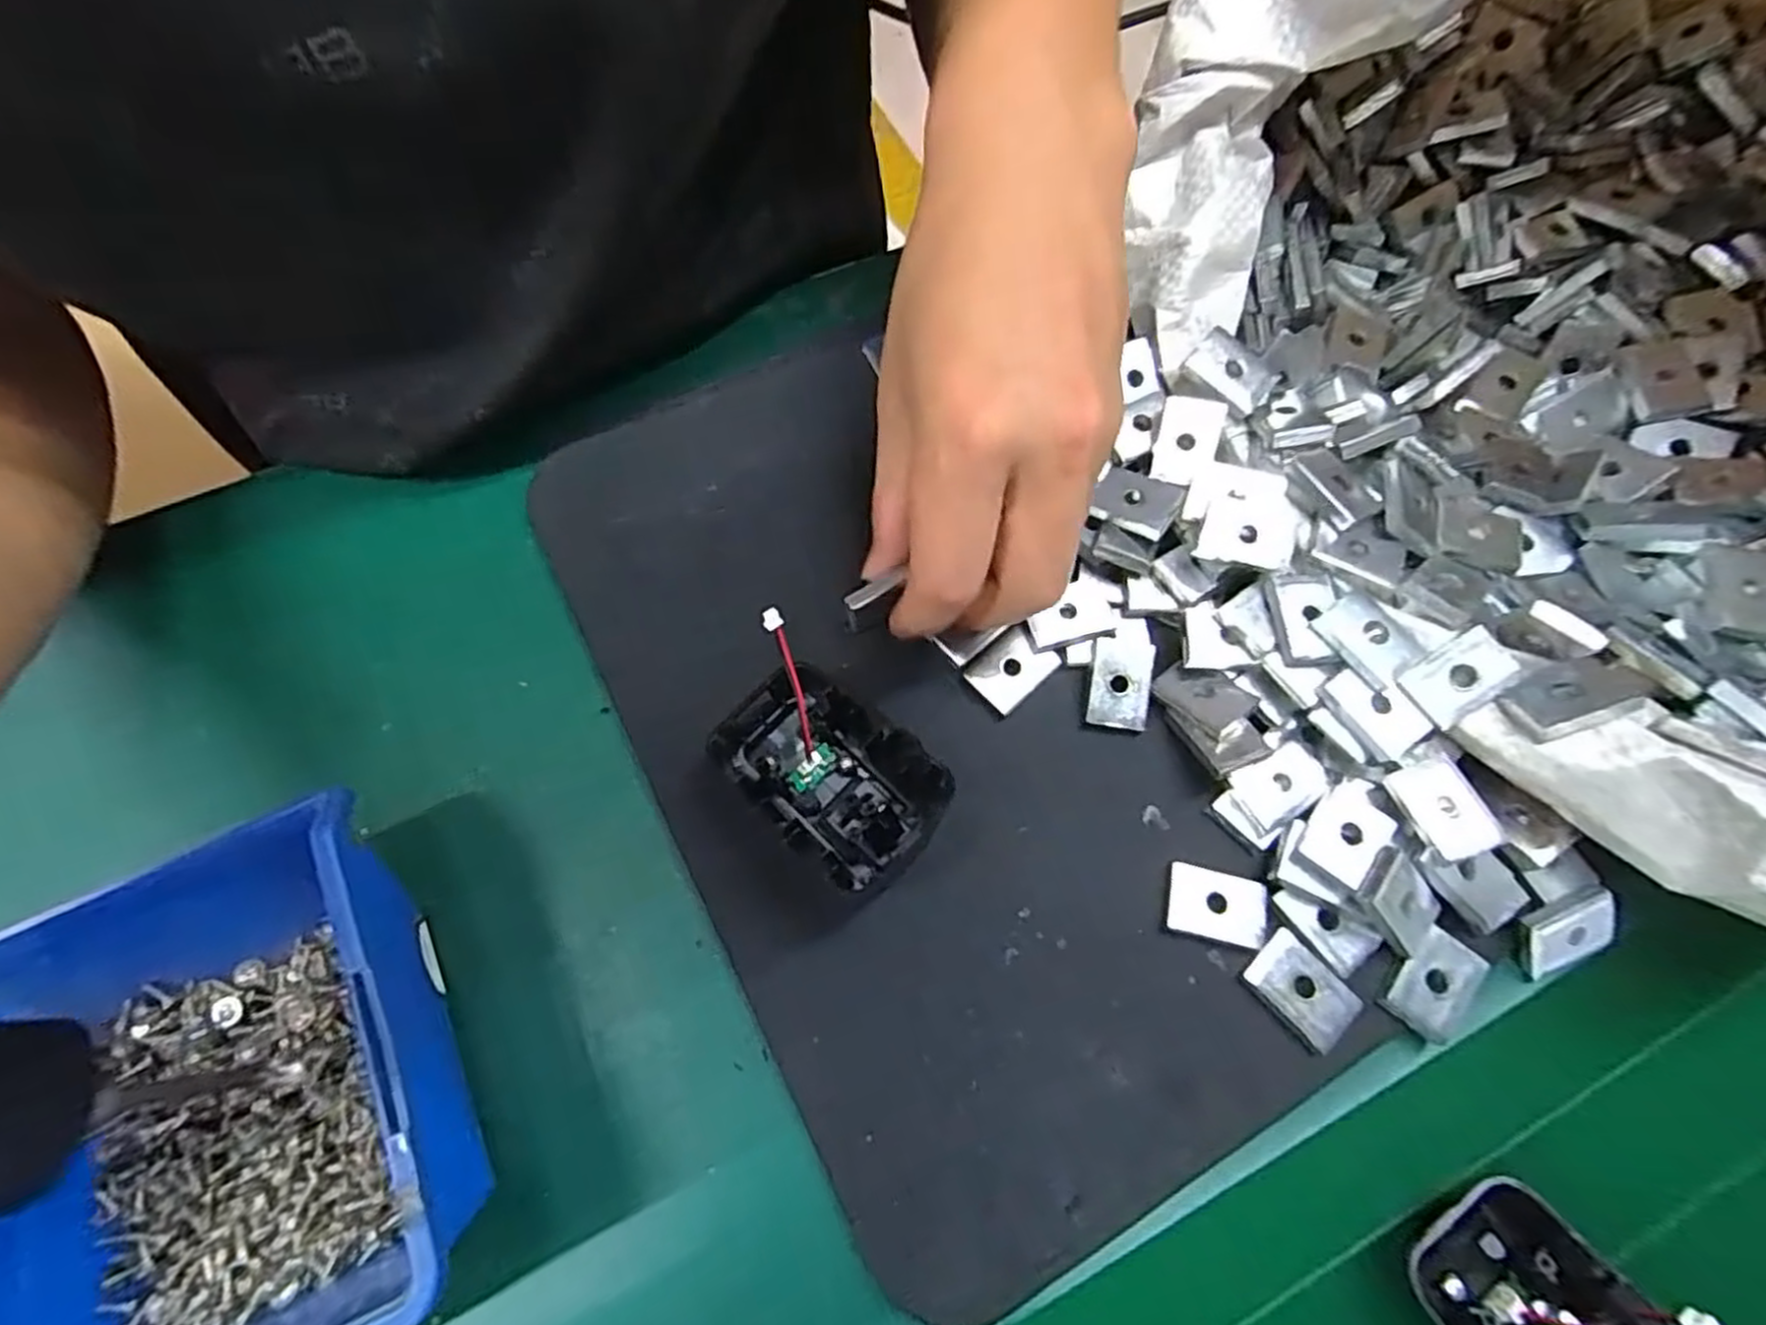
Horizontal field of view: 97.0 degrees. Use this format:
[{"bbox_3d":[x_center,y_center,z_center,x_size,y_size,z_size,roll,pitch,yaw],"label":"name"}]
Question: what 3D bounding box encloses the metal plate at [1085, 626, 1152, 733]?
[{"bbox_3d":[0.077,0.005,0.253,0.019,0.004,0.032,9,73,5],"label":"metal plate"}]

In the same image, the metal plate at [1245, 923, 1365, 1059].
[{"bbox_3d":[0.119,0.093,0.222,0.019,0.005,0.028,-37,74,-14],"label":"metal plate"}]

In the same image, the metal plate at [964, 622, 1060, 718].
[{"bbox_3d":[0.042,0.002,0.256,0.027,0.004,0.019,-43,81,-15],"label":"metal plate"}]

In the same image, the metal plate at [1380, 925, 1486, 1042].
[{"bbox_3d":[0.158,0.092,0.224,0.019,0.006,0.028,37,73,13],"label":"metal plate"}]

